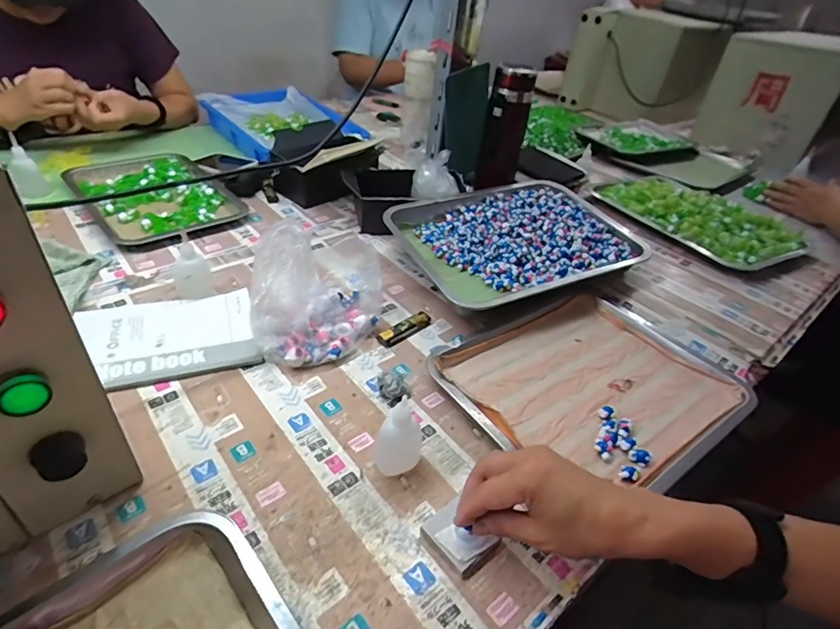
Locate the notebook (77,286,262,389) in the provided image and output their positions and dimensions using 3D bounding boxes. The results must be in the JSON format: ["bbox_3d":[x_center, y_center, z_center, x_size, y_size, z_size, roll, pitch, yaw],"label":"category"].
[{"bbox_3d":[-0.291,0.025,0.555,0.181,0.014,0.139,-11,41,-22],"label":"notebook"}]

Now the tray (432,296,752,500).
[{"bbox_3d":[0.195,0.078,0.547,0.298,0.034,0.258,-22,46,-32],"label":"tray"}]

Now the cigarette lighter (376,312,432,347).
[{"bbox_3d":[-0.019,0.018,0.608,0.081,0.014,0.019,-28,49,-37],"label":"cigarette lighter"}]

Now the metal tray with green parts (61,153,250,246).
[{"bbox_3d":[-0.463,-0.211,0.817,0.202,0.034,0.306,-26,48,-36],"label":"metal tray with green parts"}]

